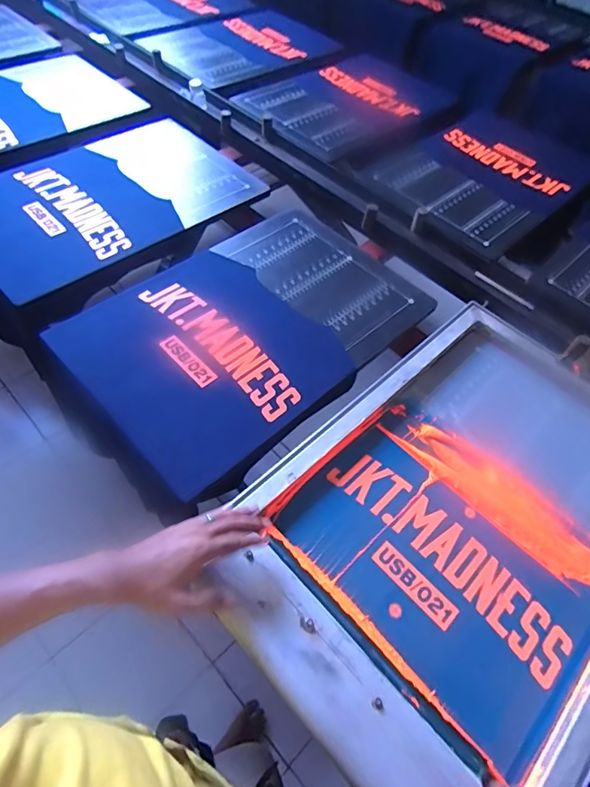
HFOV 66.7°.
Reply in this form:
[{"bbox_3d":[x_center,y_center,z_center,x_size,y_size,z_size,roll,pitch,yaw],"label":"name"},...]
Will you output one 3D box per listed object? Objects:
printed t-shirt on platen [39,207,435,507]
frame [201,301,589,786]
[{"bbox_3d":[-0.071,-0.129,0.816,0.608,0.062,0.393,-38,62,-26],"label":"printed t-shirt on platen"},{"bbox_3d":[0.250,0.161,0.605,0.661,0.059,0.455,-35,65,-27],"label":"frame"}]

